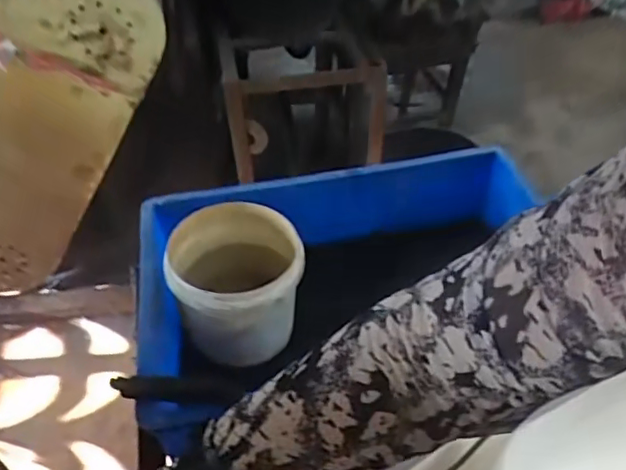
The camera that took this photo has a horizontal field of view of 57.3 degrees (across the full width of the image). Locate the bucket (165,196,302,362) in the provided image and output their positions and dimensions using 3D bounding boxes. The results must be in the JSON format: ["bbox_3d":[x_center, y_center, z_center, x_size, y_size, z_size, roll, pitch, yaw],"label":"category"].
[{"bbox_3d":[-0.094,0.064,0.714,0.154,0.149,0.150,1,44,-1],"label":"bucket"}]

